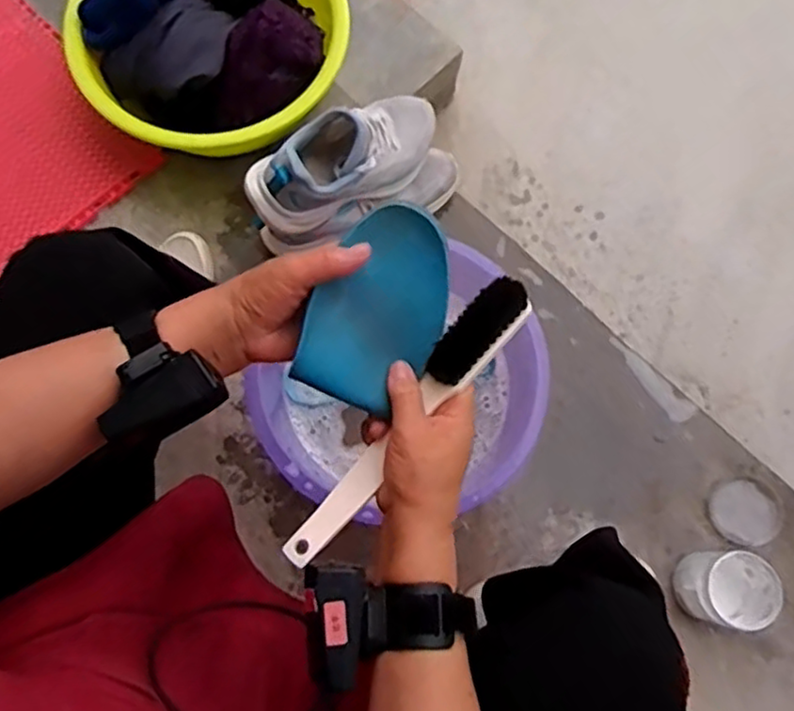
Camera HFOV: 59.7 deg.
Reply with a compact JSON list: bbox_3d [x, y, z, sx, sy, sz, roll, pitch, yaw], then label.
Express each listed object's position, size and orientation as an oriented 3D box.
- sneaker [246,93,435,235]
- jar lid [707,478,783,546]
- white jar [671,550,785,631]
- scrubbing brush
[{"bbox_3d":[-0.047,-0.252,0.814,0.258,0.105,0.100,-34,76,-32],"label":"sneaker"},{"bbox_3d":[0.435,0.198,0.865,0.076,0.018,0.078,0,75,-1],"label":"jar lid"},{"bbox_3d":[0.376,0.269,0.801,0.087,0.097,0.086,6,75,1],"label":"white jar"},{"bbox_3d":[0.006,0.042,0.449,0.032,0.026,0.225,41,91,11],"label":"scrubbing brush"}]

